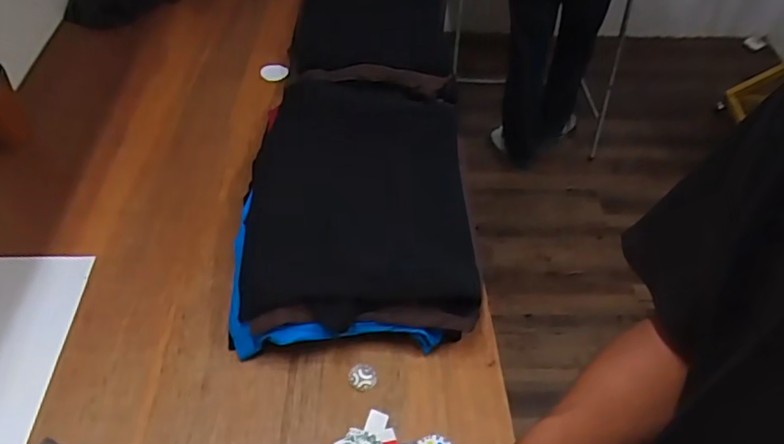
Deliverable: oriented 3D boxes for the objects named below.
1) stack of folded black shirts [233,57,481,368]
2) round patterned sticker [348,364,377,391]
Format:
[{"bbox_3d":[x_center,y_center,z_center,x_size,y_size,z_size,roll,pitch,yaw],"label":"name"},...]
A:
[{"bbox_3d":[-0.058,-0.060,0.982,0.358,0.129,0.624,2,48,-2],"label":"stack of folded black shirts"},{"bbox_3d":[-0.040,0.212,0.784,0.038,0.004,0.038,2,48,-2],"label":"round patterned sticker"}]

